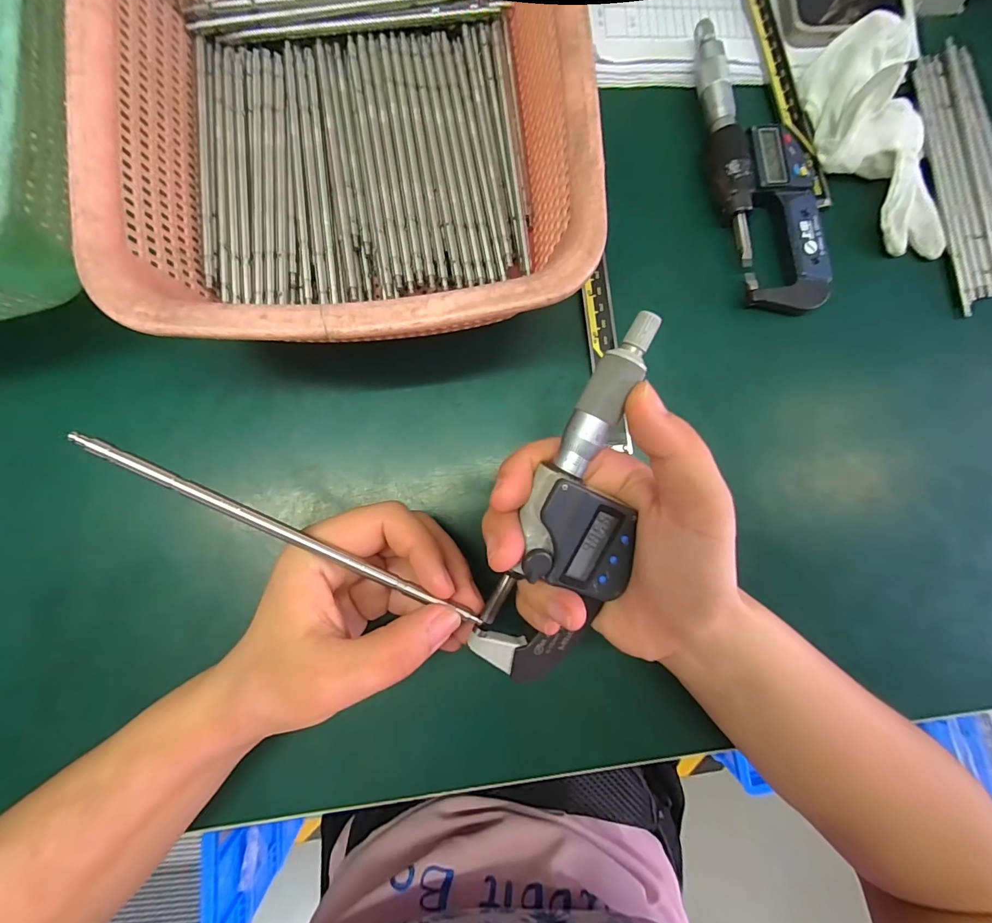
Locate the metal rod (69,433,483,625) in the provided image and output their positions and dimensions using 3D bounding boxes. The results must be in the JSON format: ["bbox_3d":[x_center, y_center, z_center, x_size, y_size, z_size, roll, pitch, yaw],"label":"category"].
[{"bbox_3d":[-0.077,0.029,0.166,0.161,0.006,0.004,28,83,-10],"label":"metal rod"}]

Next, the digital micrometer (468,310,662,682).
[{"bbox_3d":[0.034,0.022,0.174,0.052,0.025,0.157,14,102,-1],"label":"digital micrometer"}]

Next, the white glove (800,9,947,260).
[{"bbox_3d":[0.229,-0.192,0.251,0.066,0.024,0.138,-9,84,-4],"label":"white glove"}]

